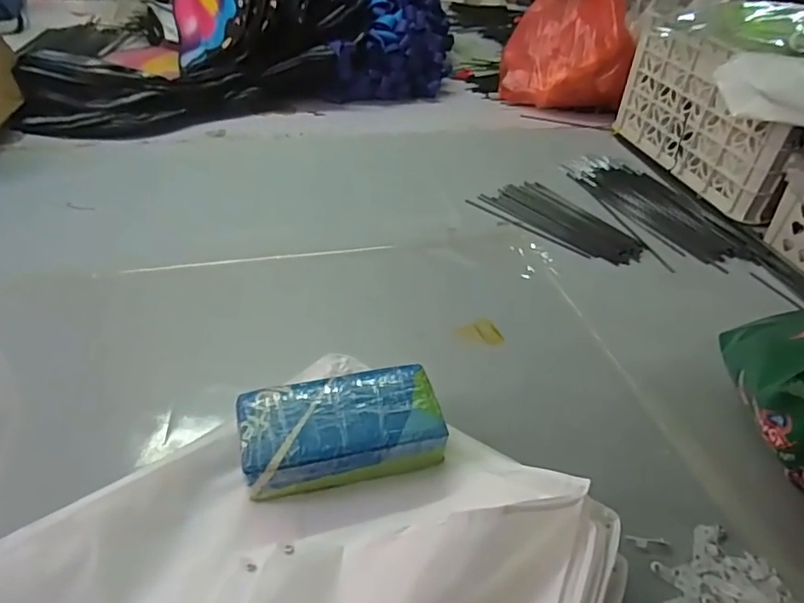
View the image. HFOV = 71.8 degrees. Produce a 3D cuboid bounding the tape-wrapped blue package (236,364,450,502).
[{"bbox_3d":[-0.063,0.136,0.577,0.196,0.061,0.114,-7,41,-14],"label":"tape-wrapped blue package"}]

